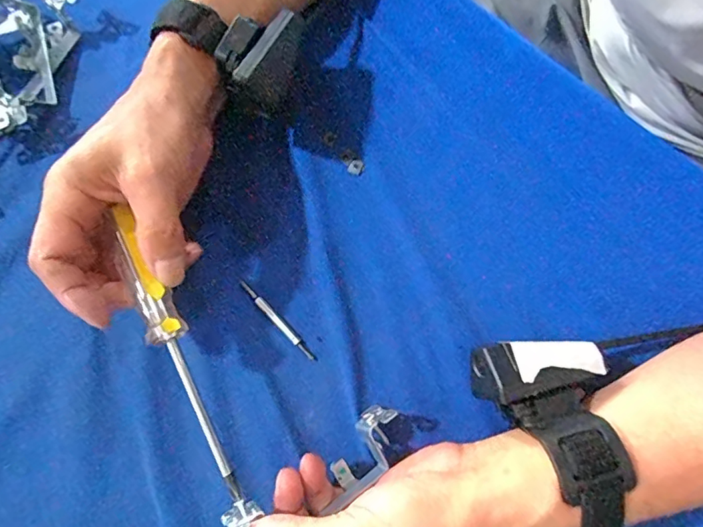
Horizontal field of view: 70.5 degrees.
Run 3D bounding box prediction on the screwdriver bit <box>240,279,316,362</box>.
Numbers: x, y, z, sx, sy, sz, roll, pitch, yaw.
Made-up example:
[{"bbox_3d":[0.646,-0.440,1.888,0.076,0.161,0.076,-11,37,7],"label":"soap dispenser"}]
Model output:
[{"bbox_3d":[-0.048,0.037,0.322,0.006,0.005,0.069,-44,79,-9],"label":"screwdriver bit"}]

